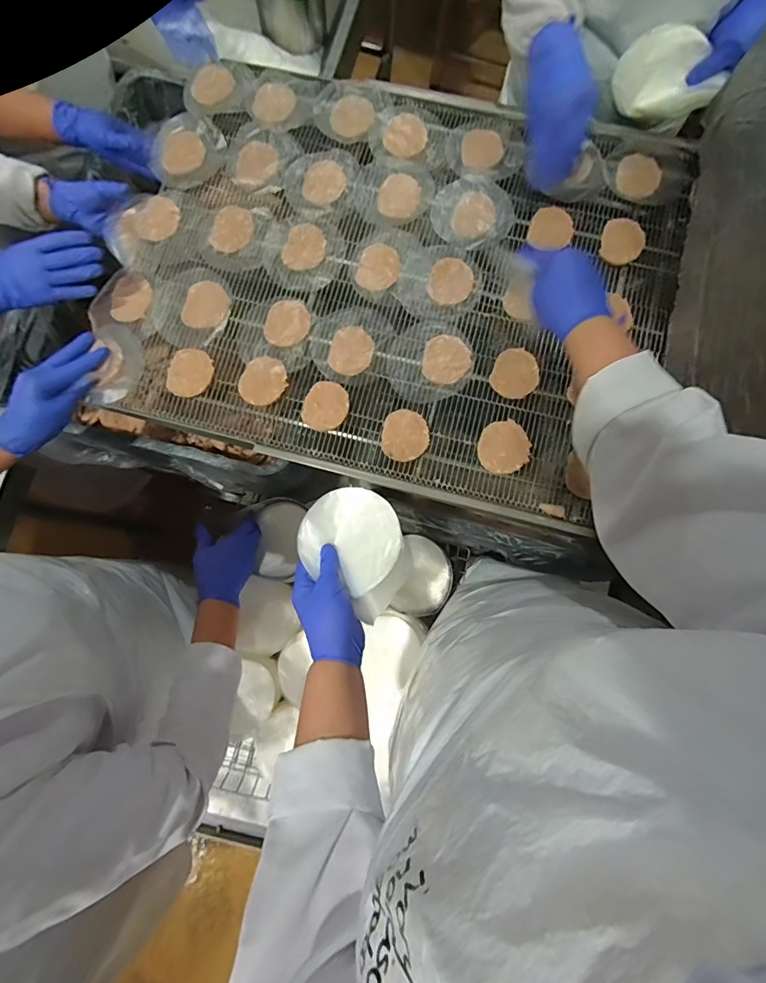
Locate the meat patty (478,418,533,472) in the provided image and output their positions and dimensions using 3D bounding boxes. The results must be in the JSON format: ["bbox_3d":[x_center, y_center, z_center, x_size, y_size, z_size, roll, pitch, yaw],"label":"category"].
[{"bbox_3d":[0.164,-0.060,0.588,0.070,0.017,0.065,-1,71,2],"label":"meat patty"}]

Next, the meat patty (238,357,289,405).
[{"bbox_3d":[-0.170,-0.156,0.619,0.069,0.013,0.063,-1,71,2],"label":"meat patty"}]

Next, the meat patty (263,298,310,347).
[{"bbox_3d":[-0.140,-0.246,0.631,0.065,0.008,0.076,0,71,2],"label":"meat patty"}]

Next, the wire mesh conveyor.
[{"bbox_3d":[0.008,-0.324,0.644,0.767,0.019,0.611,15,82,4],"label":"wire mesh conveyor"}]

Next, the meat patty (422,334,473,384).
[{"bbox_3d":[0.091,-0.186,0.616,0.065,0.010,0.068,-1,71,2],"label":"meat patty"}]

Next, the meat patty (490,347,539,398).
[{"bbox_3d":[0.185,-0.165,0.611,0.061,0.004,0.069,19,89,7],"label":"meat patty"}]

